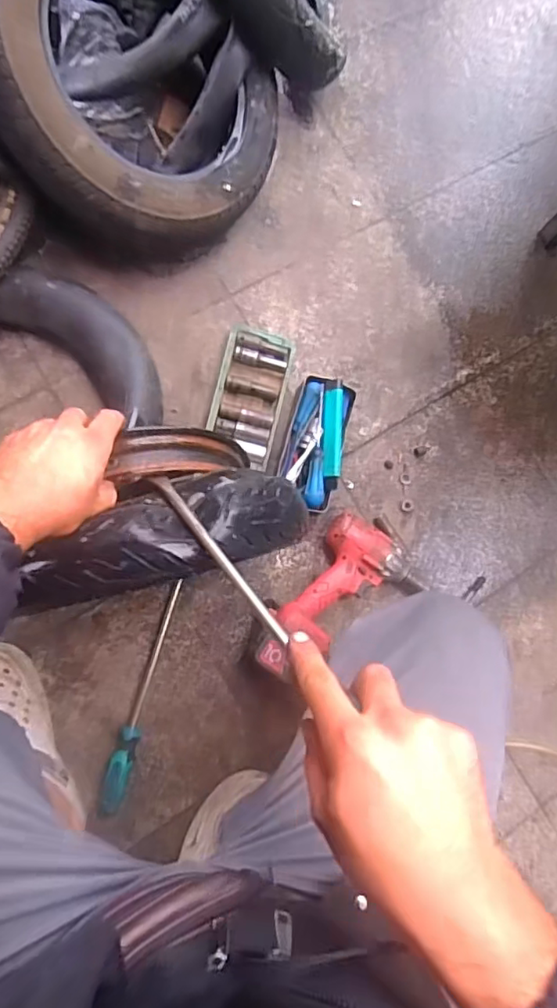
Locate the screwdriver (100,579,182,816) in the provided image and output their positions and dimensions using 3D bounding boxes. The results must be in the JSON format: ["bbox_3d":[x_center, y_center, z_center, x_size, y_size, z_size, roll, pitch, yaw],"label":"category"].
[{"bbox_3d":[-0.179,0.256,0.792,0.032,0.036,0.306,19,82,-8],"label":"screwdriver"}]

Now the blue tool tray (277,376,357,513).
[{"bbox_3d":[0.055,-0.085,0.859,0.092,0.066,0.191,12,82,-7],"label":"blue tool tray"}]

